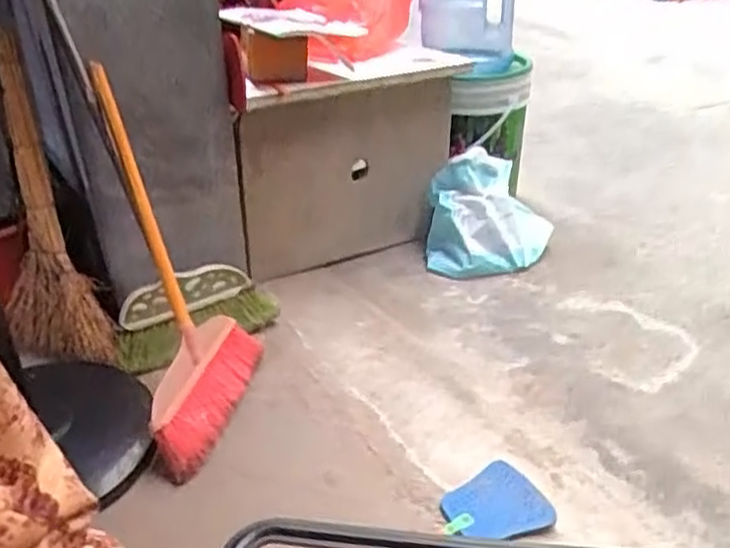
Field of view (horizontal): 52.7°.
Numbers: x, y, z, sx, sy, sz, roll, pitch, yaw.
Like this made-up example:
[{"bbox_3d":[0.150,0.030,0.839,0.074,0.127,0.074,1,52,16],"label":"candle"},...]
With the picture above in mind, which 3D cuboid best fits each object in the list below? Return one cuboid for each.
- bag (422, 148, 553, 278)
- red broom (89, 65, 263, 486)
[{"bbox_3d":[0.333,-0.169,1.951,0.323,0.273,0.205,3,30,7],"label":"bag"},{"bbox_3d":[-0.358,0.003,1.185,0.088,0.588,0.380,-15,28,15],"label":"red broom"}]

